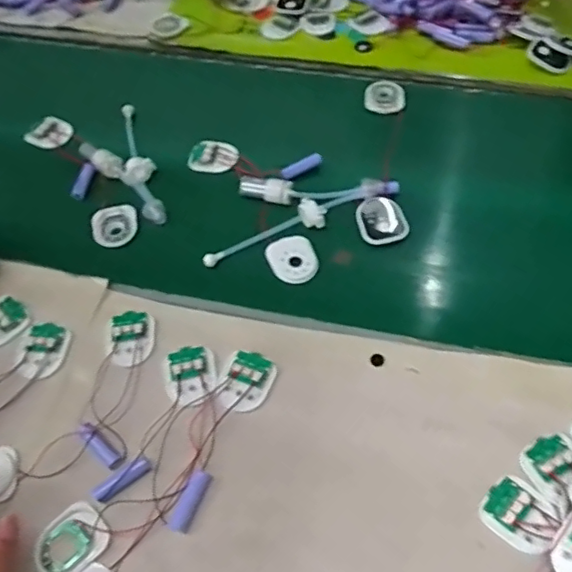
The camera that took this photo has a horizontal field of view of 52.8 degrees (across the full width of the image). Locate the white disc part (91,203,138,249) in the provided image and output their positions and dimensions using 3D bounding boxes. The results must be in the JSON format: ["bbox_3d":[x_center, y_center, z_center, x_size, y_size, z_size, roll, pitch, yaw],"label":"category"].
[{"bbox_3d":[-0.199,-0.072,0.671,0.053,0.016,0.062,-20,59,-10],"label":"white disc part"}]

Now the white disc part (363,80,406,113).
[{"bbox_3d":[0.132,-0.250,0.766,0.052,0.011,0.062,5,58,6],"label":"white disc part"}]

